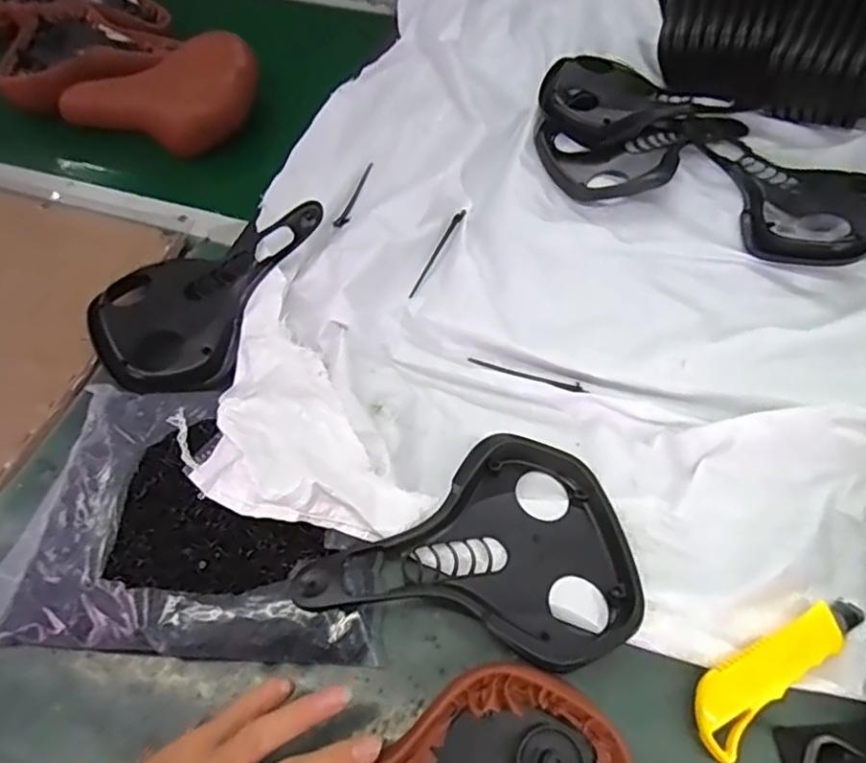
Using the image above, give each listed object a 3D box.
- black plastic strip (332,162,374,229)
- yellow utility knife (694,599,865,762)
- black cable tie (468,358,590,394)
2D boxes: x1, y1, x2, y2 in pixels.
[{"bbox_3d":[-0.084,-0.210,0.673,0.013,0.007,0.107,14,60,10],"label":"black plastic strip"},{"bbox_3d":[0.234,0.190,0.410,0.149,0.012,0.041,-33,63,-17],"label":"yellow utility knife"},{"bbox_3d":[0.085,-0.004,0.544,0.108,0.007,0.010,14,60,10],"label":"black cable tie"}]

